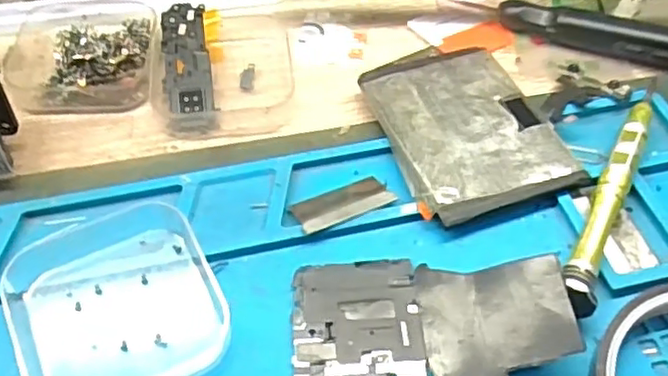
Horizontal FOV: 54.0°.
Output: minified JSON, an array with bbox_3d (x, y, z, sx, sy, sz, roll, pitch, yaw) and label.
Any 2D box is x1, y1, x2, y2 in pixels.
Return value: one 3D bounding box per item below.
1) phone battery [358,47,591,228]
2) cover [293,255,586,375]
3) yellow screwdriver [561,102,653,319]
[{"bbox_3d":[0.052,-0.029,0.273,0.065,0.011,0.094,-15,54,-12],"label":"phone battery"},{"bbox_3d":[0.032,0.048,0.211,0.088,0.015,0.065,-2,52,-2],"label":"cover"},{"bbox_3d":[0.102,0.006,0.244,0.012,0.015,0.105,23,56,17],"label":"yellow screwdriver"}]

